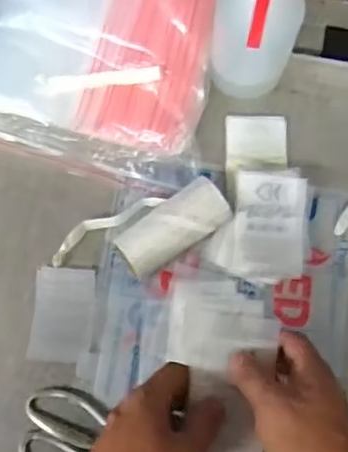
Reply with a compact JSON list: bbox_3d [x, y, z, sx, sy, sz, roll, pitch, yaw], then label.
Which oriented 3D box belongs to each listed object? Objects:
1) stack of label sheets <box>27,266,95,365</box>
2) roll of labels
[{"bbox_3d":[-0.098,0.079,0.548,0.052,0.009,0.083,5,77,1],"label":"stack of label sheets"},{"bbox_3d":[-0.001,0.000,0.542,0.099,0.041,0.046,-34,79,-7],"label":"roll of labels"}]

